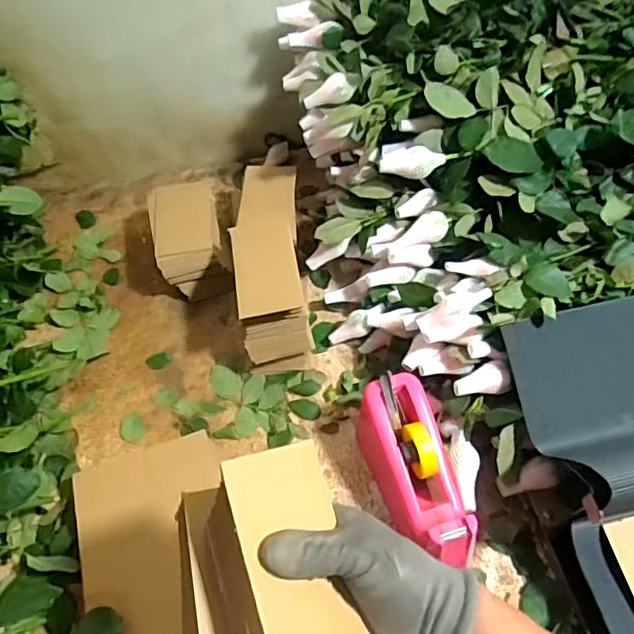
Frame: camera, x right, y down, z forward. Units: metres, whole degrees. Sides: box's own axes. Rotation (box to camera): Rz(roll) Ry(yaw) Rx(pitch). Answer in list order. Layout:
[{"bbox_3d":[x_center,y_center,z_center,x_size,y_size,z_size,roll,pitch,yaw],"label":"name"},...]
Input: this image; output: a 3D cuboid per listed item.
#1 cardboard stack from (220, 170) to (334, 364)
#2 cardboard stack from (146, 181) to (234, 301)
[{"bbox_3d":[-0.058,-0.025,0.727,0.083,0.119,0.160,-10,55,-3],"label":"cardboard stack"},{"bbox_3d":[-0.186,-0.113,0.823,0.093,0.089,0.158,-14,56,-6],"label":"cardboard stack"}]

